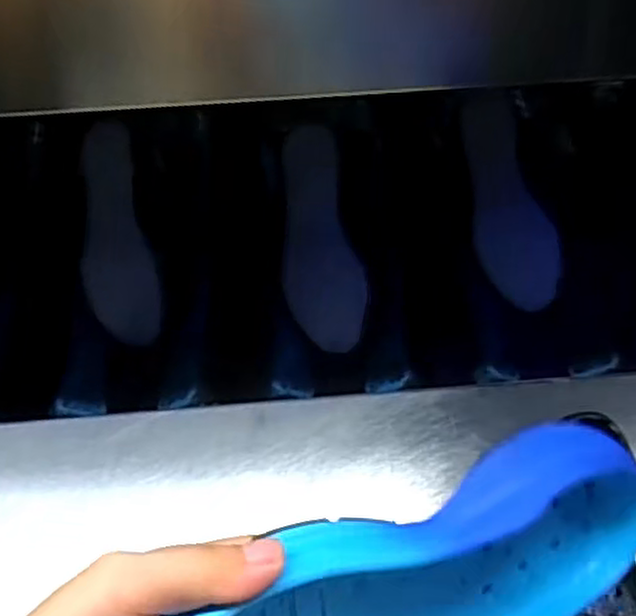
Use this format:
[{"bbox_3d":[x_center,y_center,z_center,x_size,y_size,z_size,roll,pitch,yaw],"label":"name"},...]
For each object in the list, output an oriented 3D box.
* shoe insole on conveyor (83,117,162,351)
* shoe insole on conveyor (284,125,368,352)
[{"bbox_3d":[-0.198,-0.073,0.698,0.067,0.029,0.226,-11,75,-7],"label":"shoe insole on conveyor"},{"bbox_3d":[0.001,-0.072,0.688,0.071,0.009,0.226,-7,73,3],"label":"shoe insole on conveyor"}]

